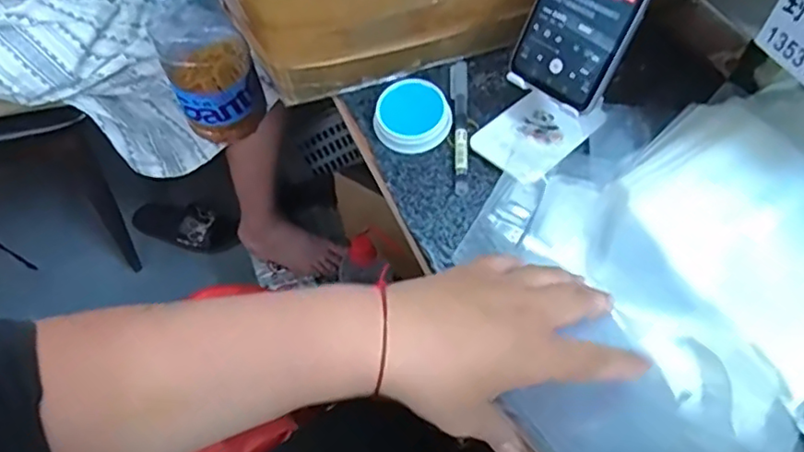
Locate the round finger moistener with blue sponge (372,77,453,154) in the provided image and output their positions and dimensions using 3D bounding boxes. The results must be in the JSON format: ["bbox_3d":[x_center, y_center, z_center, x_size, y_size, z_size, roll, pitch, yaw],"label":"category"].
[{"bbox_3d":[0.007,-0.090,0.504,0.056,0.030,0.054,0,55,0],"label":"round finger moistener with blue sponge"}]

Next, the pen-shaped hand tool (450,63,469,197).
[{"bbox_3d":[0.048,-0.087,0.512,0.015,0.010,0.145,2,55,2],"label":"pen-shaped hand tool"}]

